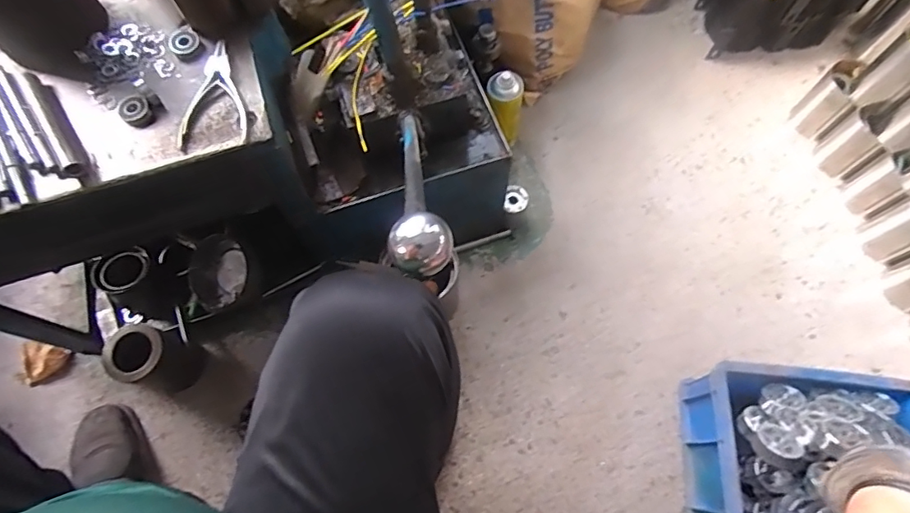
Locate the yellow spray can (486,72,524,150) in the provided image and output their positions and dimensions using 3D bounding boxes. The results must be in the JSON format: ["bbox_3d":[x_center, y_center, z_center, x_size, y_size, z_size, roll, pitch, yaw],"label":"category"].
[{"bbox_3d":[0.092,-0.272,0.953,0.064,0.185,0.061,0,68,1],"label":"yellow spray can"}]

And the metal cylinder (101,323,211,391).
[{"bbox_3d":[-0.483,0.165,0.814,0.100,0.128,0.087,14,70,7],"label":"metal cylinder"}]

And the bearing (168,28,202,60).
[{"bbox_3d":[-0.303,-0.239,0.567,0.032,0.011,0.037,-35,72,-12],"label":"bearing"}]

